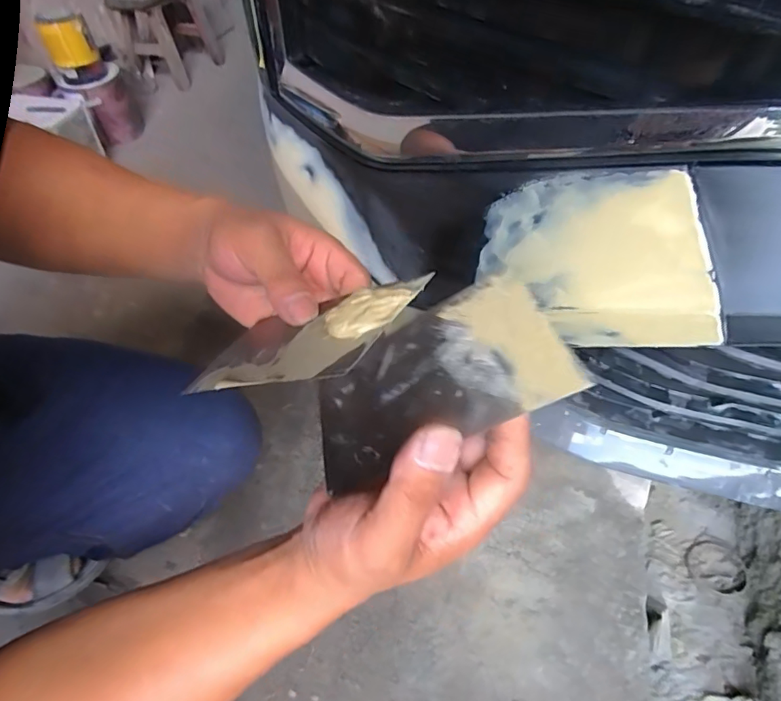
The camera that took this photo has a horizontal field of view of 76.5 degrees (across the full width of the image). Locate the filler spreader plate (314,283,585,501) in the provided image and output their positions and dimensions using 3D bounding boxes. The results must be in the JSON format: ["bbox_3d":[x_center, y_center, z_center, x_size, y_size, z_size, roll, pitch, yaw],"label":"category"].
[{"bbox_3d":[0.016,0.014,0.241,0.129,0.004,0.078,-32,49,22],"label":"filler spreader plate"}]

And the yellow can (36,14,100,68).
[{"bbox_3d":[-0.771,-0.743,1.189,0.105,0.109,0.091,-21,51,-17],"label":"yellow can"}]

